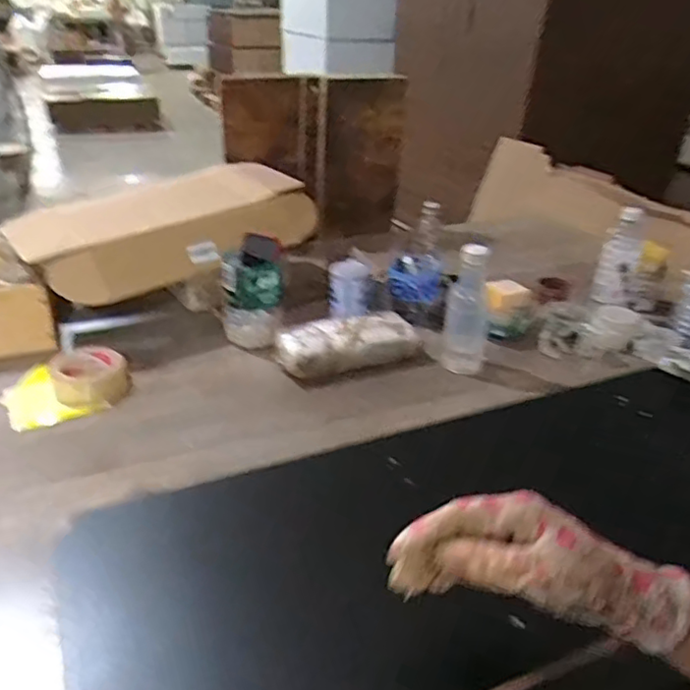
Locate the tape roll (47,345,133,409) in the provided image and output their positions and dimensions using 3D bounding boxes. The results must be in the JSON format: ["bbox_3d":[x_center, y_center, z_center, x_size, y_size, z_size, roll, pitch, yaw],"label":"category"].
[{"bbox_3d":[-0.394,0.050,0.969,0.113,0.049,0.112,-14,33,-26],"label":"tape roll"}]

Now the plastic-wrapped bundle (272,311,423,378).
[{"bbox_3d":[0.007,-0.002,1.072,0.248,0.063,0.110,-5,30,-14],"label":"plastic-wrapped bundle"}]

